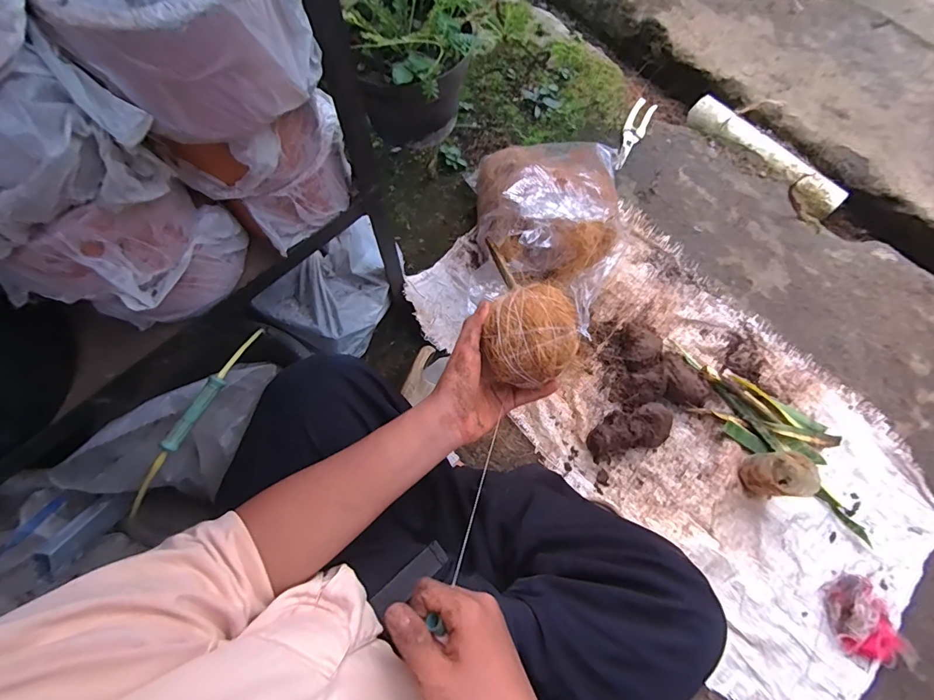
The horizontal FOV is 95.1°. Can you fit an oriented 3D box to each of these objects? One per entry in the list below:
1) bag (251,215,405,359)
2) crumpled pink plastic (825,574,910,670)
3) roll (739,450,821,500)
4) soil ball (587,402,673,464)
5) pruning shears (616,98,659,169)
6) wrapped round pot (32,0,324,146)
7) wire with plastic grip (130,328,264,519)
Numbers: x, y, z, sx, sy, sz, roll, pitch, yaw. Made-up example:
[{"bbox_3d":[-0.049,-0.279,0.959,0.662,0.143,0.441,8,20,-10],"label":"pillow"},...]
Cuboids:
[{"bbox_3d":[-0.210,-0.103,0.713,0.153,0.131,0.218,37,75,10],"label":"bag"},{"bbox_3d":[0.609,0.422,0.654,0.093,0.026,0.123,-31,75,-8],"label":"crumpled pink plastic"},{"bbox_3d":[0.493,0.201,0.688,0.073,0.108,0.068,0,72,-2],"label":"roll"},{"bbox_3d":[0.280,0.137,0.725,0.145,0.047,0.071,-18,73,-4],"label":"soil ball"},{"bbox_3d":[0.368,-0.482,0.939,0.048,0.018,0.208,24,75,8],"label":"pruning shears"},{"bbox_3d":[-0.190,-0.230,0.293,0.136,0.087,0.136,0,72,-2],"label":"wrapped round pot"},{"bbox_3d":[-0.253,0.063,0.397,0.013,0.025,0.194,28,74,7],"label":"wire with plastic grip"}]

